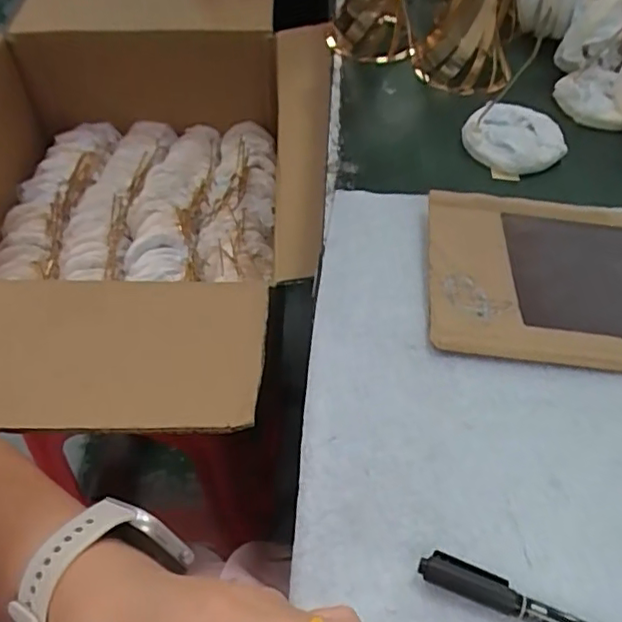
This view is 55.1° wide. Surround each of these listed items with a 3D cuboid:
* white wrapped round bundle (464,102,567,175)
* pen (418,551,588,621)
[{"bbox_3d":[0.172,-0.146,0.503,0.081,0.025,0.070,16,54,12],"label":"white wrapped round bundle"},{"bbox_3d":[0.115,0.143,0.275,0.130,0.011,0.015,19,54,14],"label":"pen"}]

